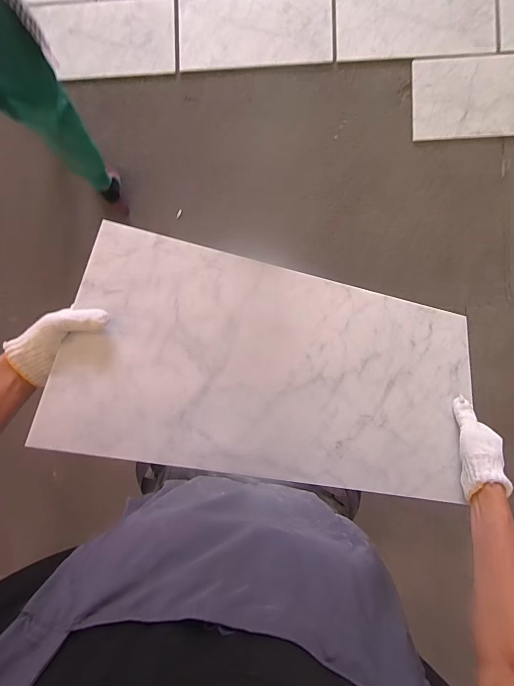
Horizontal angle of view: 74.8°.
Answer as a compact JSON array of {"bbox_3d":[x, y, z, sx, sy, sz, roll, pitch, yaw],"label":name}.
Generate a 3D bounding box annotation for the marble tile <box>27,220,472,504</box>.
[{"bbox_3d":[0.047,0.032,0.480,0.575,0.013,0.300,12,72,-11],"label":"marble tile"}]

